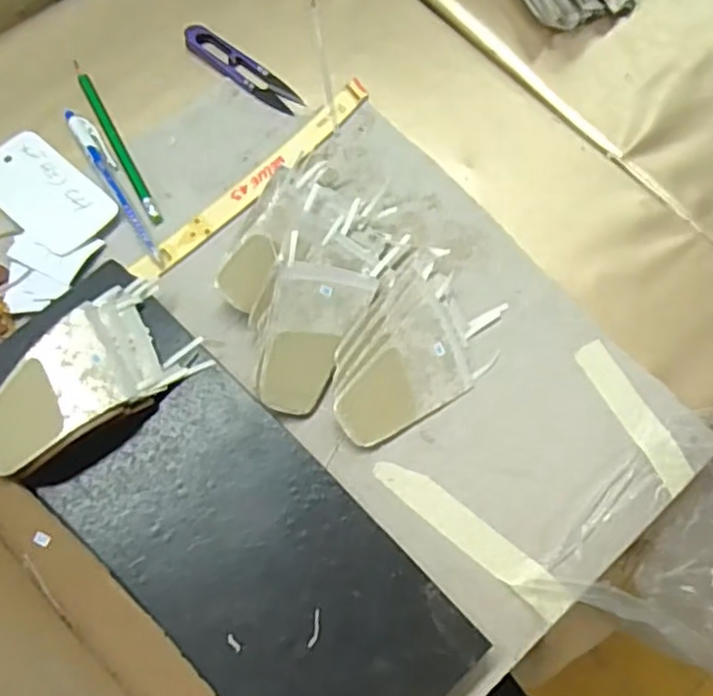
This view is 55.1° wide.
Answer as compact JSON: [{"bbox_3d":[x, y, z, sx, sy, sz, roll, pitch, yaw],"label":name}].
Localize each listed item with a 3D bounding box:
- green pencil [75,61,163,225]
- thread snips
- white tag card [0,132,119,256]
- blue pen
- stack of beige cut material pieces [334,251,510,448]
[{"bbox_3d":[-0.164,-0.142,0.463,0.008,0.004,0.143,-27,73,-11],"label":"green pencil"},{"bbox_3d":[-0.081,-0.199,0.485,0.099,0.008,0.022,36,73,11],"label":"thread snips"},{"bbox_3d":[-0.205,-0.103,0.448,0.099,0.006,0.054,40,73,12],"label":"white tag card"},{"bbox_3d":[-0.158,-0.108,0.448,0.015,0.010,0.132,-29,73,-12],"label":"blue pen"},{"bbox_3d":[0.034,0.003,0.408,0.076,0.018,0.120,32,72,10],"label":"stack of beige cut material pieces"}]

